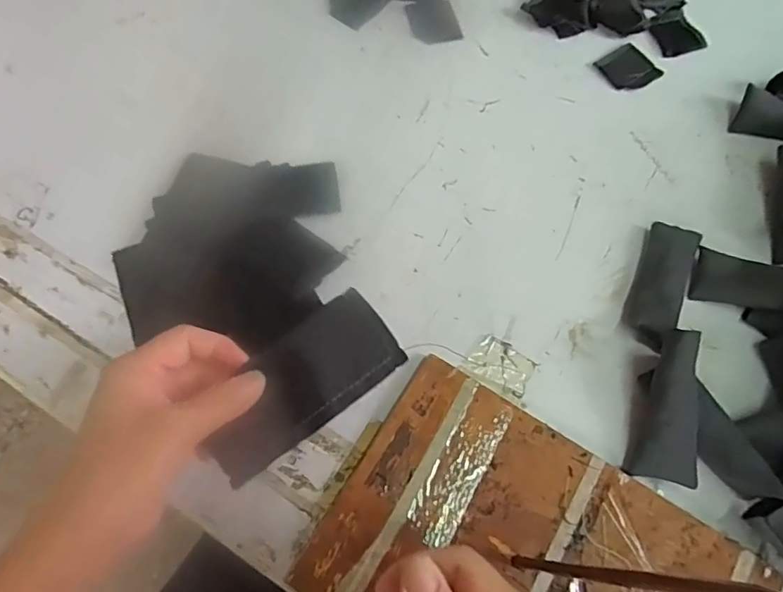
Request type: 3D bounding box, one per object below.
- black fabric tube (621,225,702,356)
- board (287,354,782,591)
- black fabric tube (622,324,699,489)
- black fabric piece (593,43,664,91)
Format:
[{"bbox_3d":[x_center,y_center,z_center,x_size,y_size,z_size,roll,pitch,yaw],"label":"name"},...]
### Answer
[{"bbox_3d":[0.216,-0.009,0.420,0.039,0.016,0.104,23,68,7],"label":"black fabric tube"},{"bbox_3d":[0.096,0.180,0.339,0.268,0.013,0.174,31,69,10],"label":"board"},{"bbox_3d":[0.195,0.076,0.365,0.040,0.018,0.102,11,88,2],"label":"black fabric tube"},{"bbox_3d":[0.233,-0.223,0.516,0.053,0.004,0.048,-31,72,-14],"label":"black fabric piece"}]

